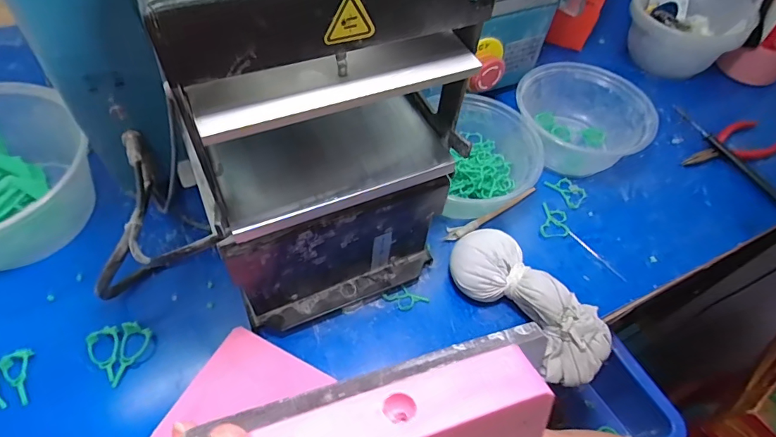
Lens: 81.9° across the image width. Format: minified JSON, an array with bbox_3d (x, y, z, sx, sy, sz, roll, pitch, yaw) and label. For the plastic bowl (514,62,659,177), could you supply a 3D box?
[{"bbox_3d":[0.199,-0.103,0.476,0.131,0.061,0.118,3,55,-3],"label":"plastic bowl"}]

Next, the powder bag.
[{"bbox_3d":[0.112,0.066,0.359,0.056,0.042,0.138,-35,65,-26],"label":"powder bag"}]

